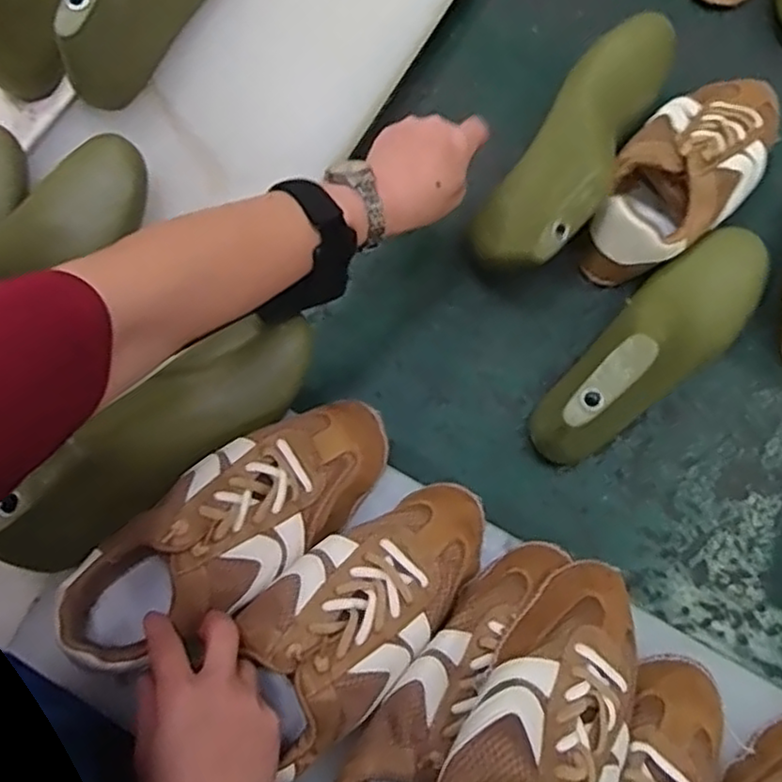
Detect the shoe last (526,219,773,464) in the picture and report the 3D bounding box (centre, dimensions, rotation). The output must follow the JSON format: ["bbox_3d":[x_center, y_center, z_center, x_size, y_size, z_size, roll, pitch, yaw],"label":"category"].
[{"bbox_3d":[0.211,-0.040,0.535,0.248,0.096,0.079,-41,78,-9],"label":"shoe last"}]

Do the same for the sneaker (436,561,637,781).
[{"bbox_3d":[0.076,0.202,0.382,0.094,0.079,0.248,32,63,9],"label":"sneaker"}]

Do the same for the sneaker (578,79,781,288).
[{"bbox_3d":[0.257,-0.193,0.588,0.102,0.076,0.242,40,79,10],"label":"sneaker"}]

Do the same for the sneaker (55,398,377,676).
[{"bbox_3d":[-0.101,0.090,0.459,0.232,0.077,0.085,-35,77,-12],"label":"sneaker"}]

